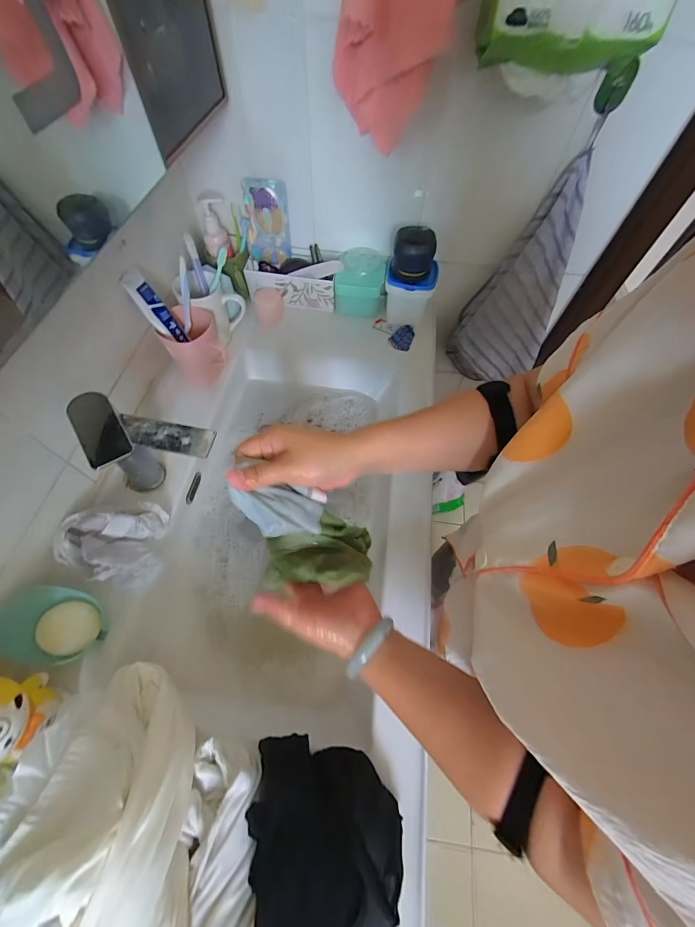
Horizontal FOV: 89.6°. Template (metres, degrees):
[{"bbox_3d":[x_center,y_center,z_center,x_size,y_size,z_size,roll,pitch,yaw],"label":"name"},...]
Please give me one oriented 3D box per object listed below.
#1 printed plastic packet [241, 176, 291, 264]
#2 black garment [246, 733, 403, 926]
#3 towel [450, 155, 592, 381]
[{"bbox_3d":[-0.154,-0.465,0.674,0.078,0.137,0.020,0,54,-3],"label":"printed plastic packet"},{"bbox_3d":[-0.015,0.362,0.313,0.133,0.070,0.188,-5,61,-5],"label":"black garment"},{"bbox_3d":[0.342,-0.330,0.719,0.173,0.414,0.103,8,60,3],"label":"towel"}]

